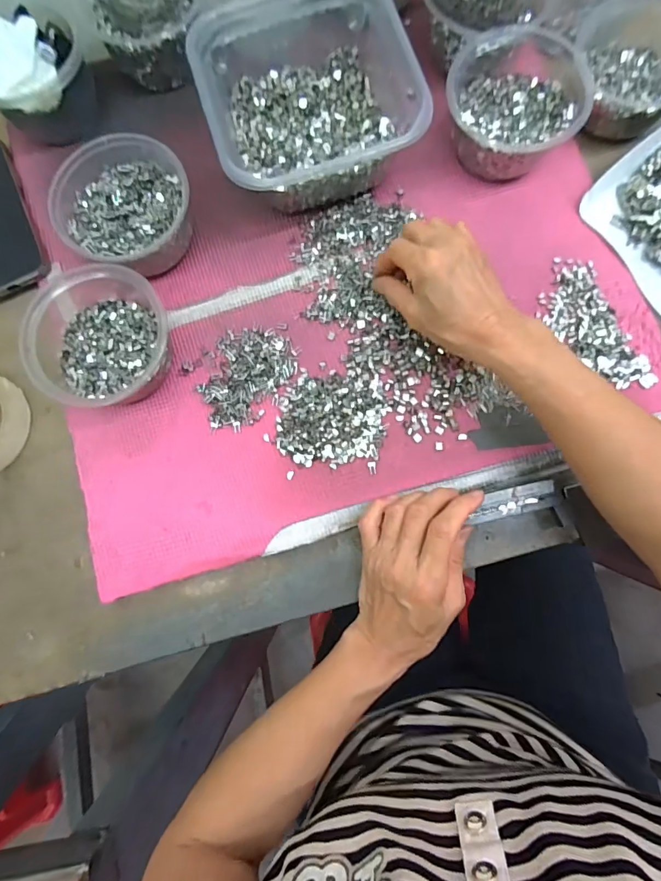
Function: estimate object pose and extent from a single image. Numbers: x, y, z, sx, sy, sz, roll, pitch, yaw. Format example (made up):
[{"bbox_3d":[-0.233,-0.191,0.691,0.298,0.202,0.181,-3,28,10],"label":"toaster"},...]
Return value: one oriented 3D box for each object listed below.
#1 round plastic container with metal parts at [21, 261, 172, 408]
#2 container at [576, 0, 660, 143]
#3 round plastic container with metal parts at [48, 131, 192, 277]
[{"bbox_3d":[-0.191,-0.085,0.373,0.117,0.061,0.115,0,81,3],"label":"round plastic container with metal parts"},{"bbox_3d":[0.275,-0.341,0.399,0.118,0.046,0.120,-44,82,-4],"label":"container"},{"bbox_3d":[-0.179,-0.203,0.393,0.116,0.056,0.109,0,81,3],"label":"round plastic container with metal parts"}]

